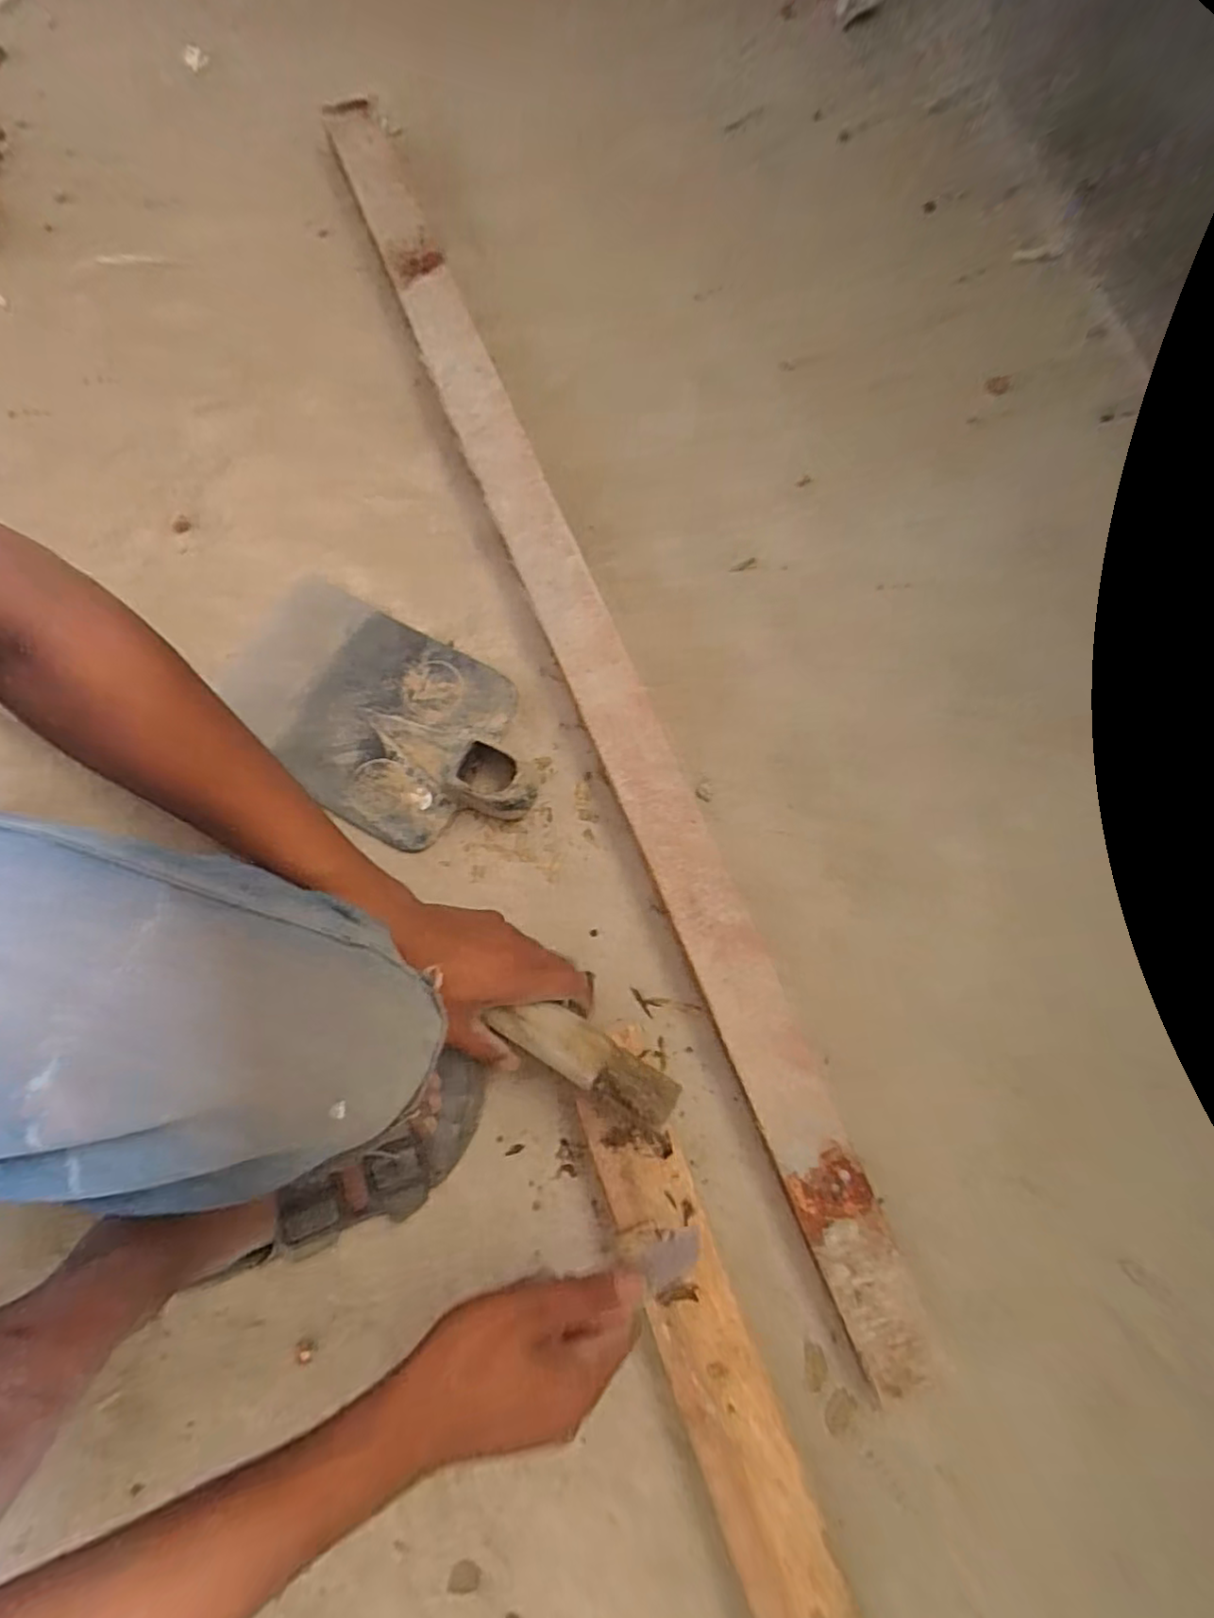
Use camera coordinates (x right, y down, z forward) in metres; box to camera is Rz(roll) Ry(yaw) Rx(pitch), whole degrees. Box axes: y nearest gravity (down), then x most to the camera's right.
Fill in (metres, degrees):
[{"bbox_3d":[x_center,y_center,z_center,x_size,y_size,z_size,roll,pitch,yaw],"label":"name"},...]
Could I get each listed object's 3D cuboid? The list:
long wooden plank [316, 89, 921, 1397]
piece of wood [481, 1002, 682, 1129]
[{"bbox_3d":[-0.033,-0.176,0.546,0.080,0.048,1.186,-22,78,-5],"label":"long wooden plank"},{"bbox_3d":[-0.013,0.164,0.420,0.125,0.016,0.034,25,78,11],"label":"piece of wood"}]

